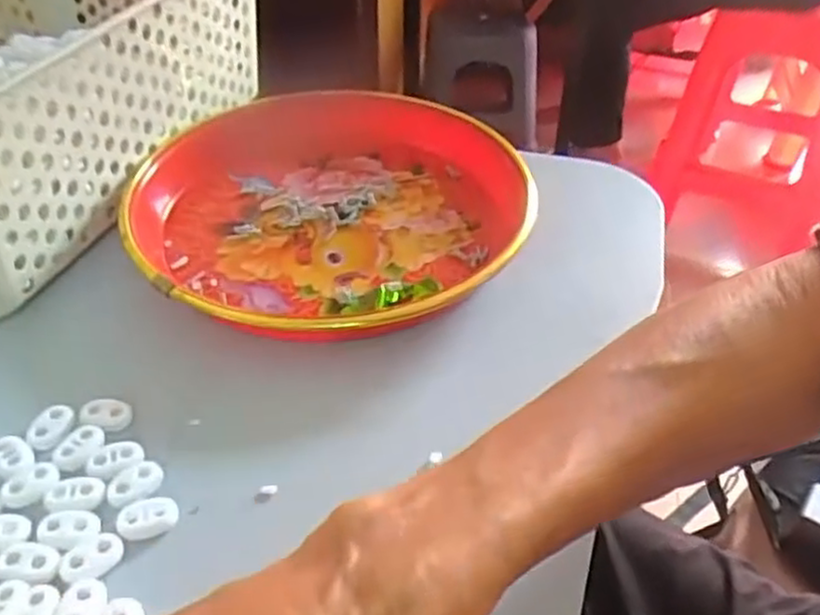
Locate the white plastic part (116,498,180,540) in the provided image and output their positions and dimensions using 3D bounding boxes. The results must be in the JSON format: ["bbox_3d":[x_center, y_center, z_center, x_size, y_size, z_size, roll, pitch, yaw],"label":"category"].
[{"bbox_3d":[-0.099,0.079,0.282,0.022,0.004,0.015,-11,42,-15],"label":"white plastic part"}]

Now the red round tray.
[{"bbox_3d":[-0.041,-0.057,0.410,0.210,0.044,0.200,1,40,-1],"label":"red round tray"}]

